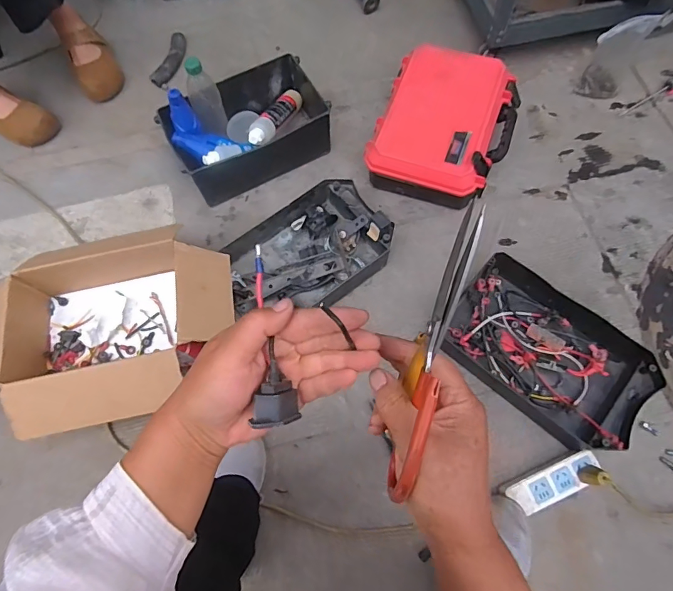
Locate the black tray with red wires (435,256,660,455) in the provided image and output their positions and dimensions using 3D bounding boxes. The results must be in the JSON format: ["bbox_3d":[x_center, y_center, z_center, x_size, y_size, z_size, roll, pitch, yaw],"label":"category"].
[{"bbox_3d":[0.385,0.104,0.832,0.353,0.082,0.241,35,75,14],"label":"black tray with red wires"}]

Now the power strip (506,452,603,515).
[{"bbox_3d":[0.364,0.321,0.750,0.166,0.040,0.057,-24,71,-6],"label":"power strip"}]

